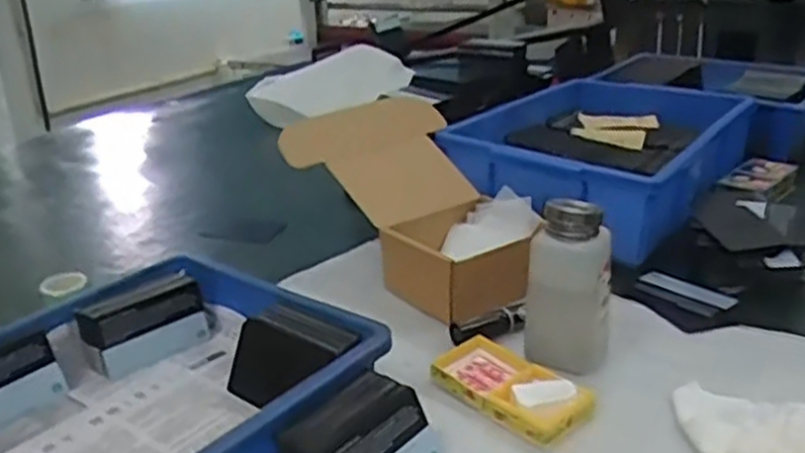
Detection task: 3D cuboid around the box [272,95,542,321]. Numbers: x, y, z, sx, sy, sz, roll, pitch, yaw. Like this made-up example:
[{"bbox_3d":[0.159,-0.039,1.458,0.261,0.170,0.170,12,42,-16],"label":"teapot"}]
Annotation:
[{"bbox_3d":[0.029,-0.024,0.736,0.227,0.132,0.165,17,28,38],"label":"box"}]

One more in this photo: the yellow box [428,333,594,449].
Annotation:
[{"bbox_3d":[0.075,0.112,0.560,0.119,0.024,0.059,19,30,41],"label":"yellow box"}]

